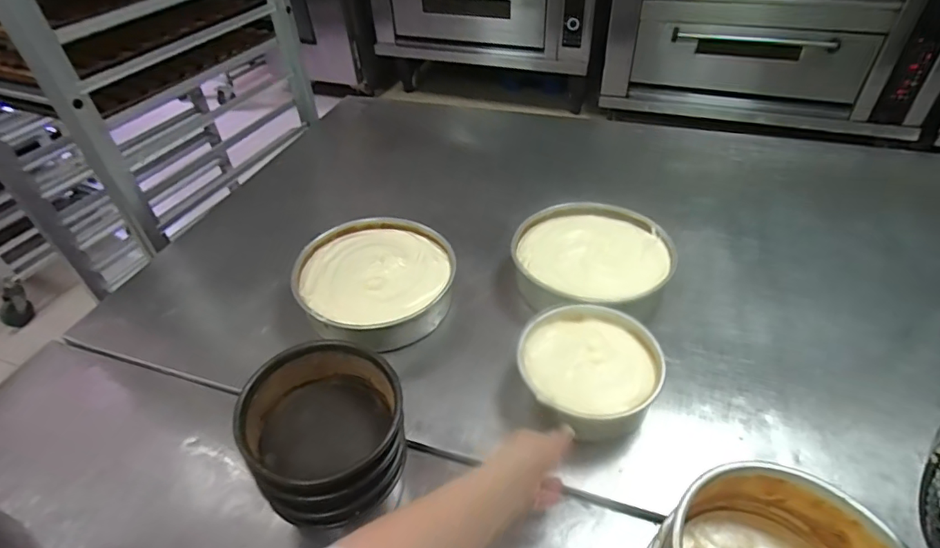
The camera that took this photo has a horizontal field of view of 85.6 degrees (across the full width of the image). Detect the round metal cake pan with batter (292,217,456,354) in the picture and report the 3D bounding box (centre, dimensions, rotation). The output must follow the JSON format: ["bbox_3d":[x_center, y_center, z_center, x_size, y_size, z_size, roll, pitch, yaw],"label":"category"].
[{"bbox_3d":[-0.160,0.010,0.874,0.255,0.075,0.273,-2,43,2],"label":"round metal cake pan with batter"}]

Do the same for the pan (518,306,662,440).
[{"bbox_3d":[0.154,0.131,0.708,0.183,0.089,0.200,-2,43,2],"label":"pan"}]

